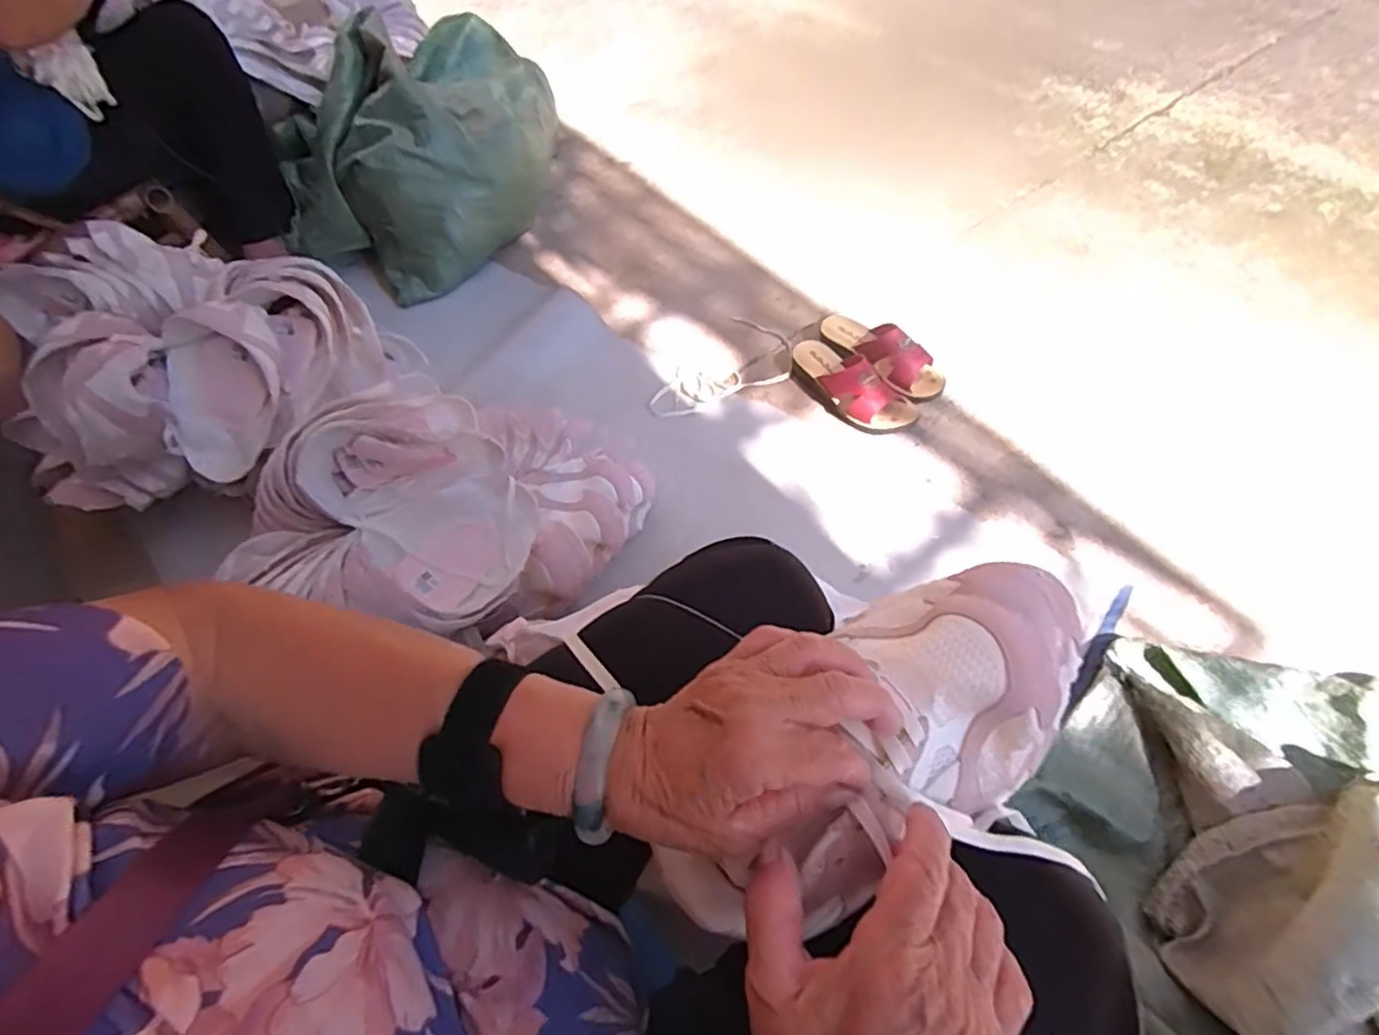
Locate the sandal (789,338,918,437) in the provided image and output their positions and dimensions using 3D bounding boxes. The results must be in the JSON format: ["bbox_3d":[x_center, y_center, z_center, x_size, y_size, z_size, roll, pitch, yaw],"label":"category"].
[{"bbox_3d":[0.246,-0.212,1.035,0.088,0.078,0.224,-37,62,-18],"label":"sandal"}]

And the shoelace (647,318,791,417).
[{"bbox_3d":[0.066,-0.234,1.104,0.153,0.009,0.264,34,66,23],"label":"shoelace"}]

